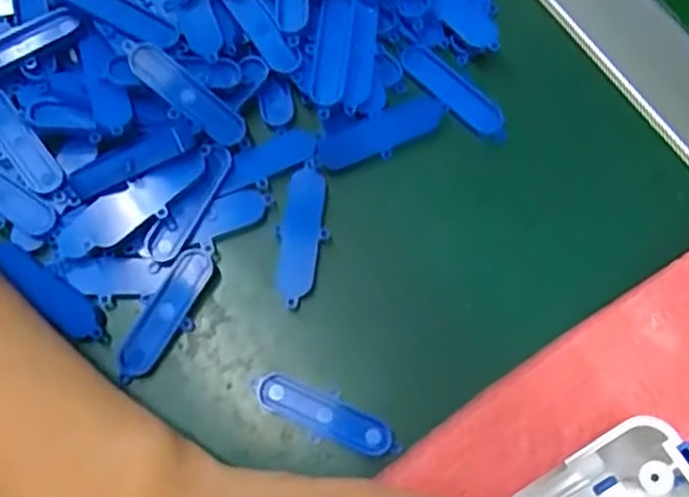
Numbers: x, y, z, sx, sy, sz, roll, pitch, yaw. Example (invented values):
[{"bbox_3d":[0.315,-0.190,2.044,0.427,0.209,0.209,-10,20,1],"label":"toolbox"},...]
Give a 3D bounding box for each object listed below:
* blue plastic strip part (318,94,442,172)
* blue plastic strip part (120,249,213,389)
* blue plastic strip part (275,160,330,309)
[{"bbox_3d":[0.016,-0.048,0.299,0.055,0.004,0.016,-26,72,-4],"label":"blue plastic strip part"},{"bbox_3d":[-0.069,0.026,0.281,0.019,0.007,0.056,26,76,12],"label":"blue plastic strip part"},{"bbox_3d":[-0.017,-0.006,0.291,0.018,0.006,0.057,6,73,6],"label":"blue plastic strip part"}]

